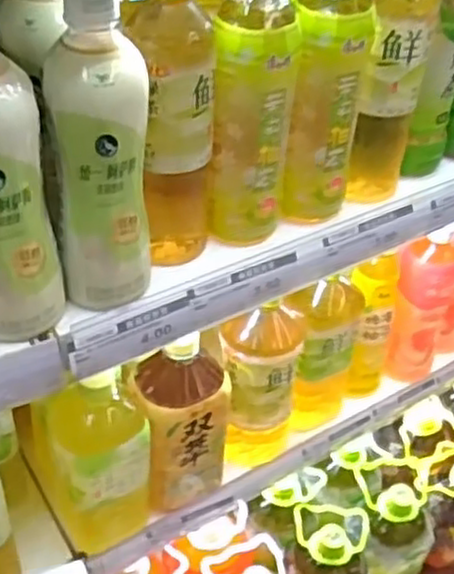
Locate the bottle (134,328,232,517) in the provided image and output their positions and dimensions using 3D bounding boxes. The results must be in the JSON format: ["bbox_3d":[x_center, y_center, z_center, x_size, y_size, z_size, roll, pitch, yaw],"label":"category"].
[{"bbox_3d":[-0.040,0.129,0.695,0.086,0.196,0.077,-1,42,-6],"label":"bottle"}]

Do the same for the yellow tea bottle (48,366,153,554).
[{"bbox_3d":[-0.111,0.152,0.657,0.084,0.205,0.067,-22,48,-26],"label":"yellow tea bottle"}]

